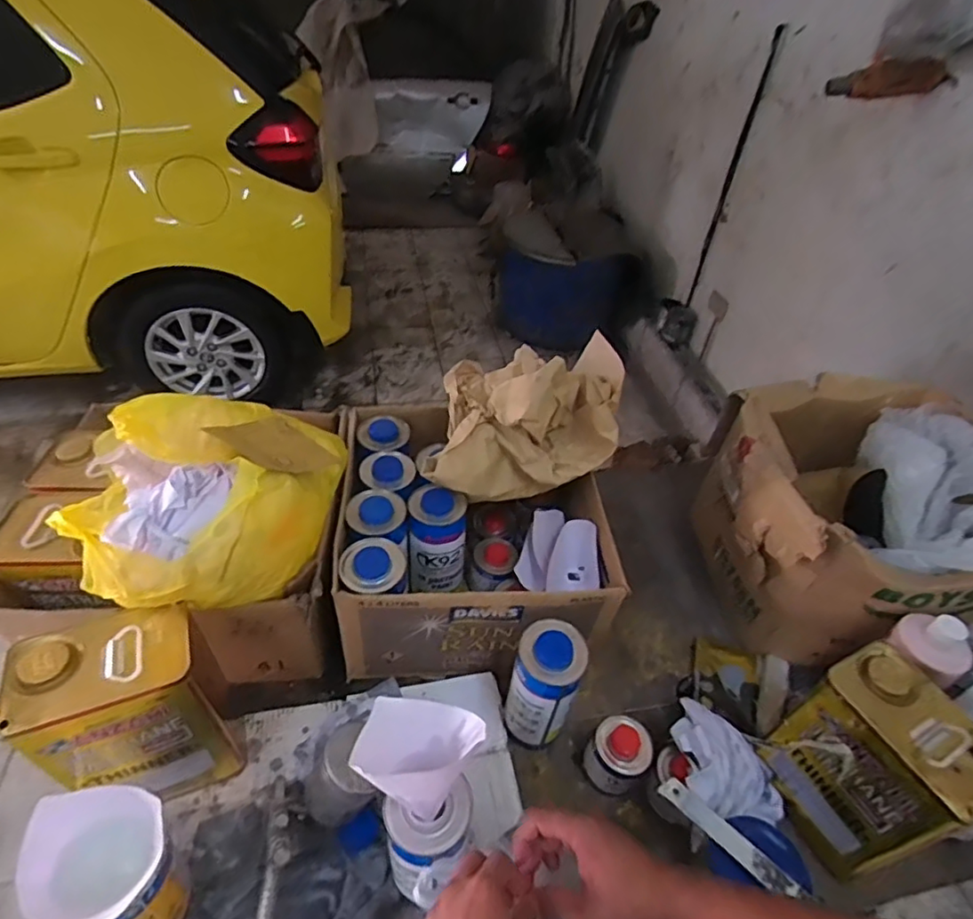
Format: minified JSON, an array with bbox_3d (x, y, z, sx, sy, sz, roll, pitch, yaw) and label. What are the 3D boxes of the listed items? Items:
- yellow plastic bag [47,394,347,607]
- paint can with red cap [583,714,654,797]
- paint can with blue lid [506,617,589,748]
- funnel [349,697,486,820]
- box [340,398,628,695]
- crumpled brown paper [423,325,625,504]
[{"bbox_3d":[-0.320,0.032,0.704,0.282,0.183,0.292,-12,46,-18],"label":"yellow plastic bag"},{"bbox_3d":[0.172,0.387,0.755,0.074,0.086,0.077,3,43,-3],"label":"paint can with red cap"},{"bbox_3d":[0.075,0.288,0.738,0.085,0.173,0.083,3,43,-3],"label":"paint can with blue lid"},{"bbox_3d":[-0.067,0.276,0.553,0.104,0.056,0.103,25,46,19],"label":"funnel"},{"bbox_3d":[-0.024,0.109,0.891,0.377,0.212,0.373,1,44,-5],"label":"box"},{"bbox_3d":[0.064,-0.069,0.864,0.257,0.190,0.263,10,44,4],"label":"crumpled brown paper"}]

